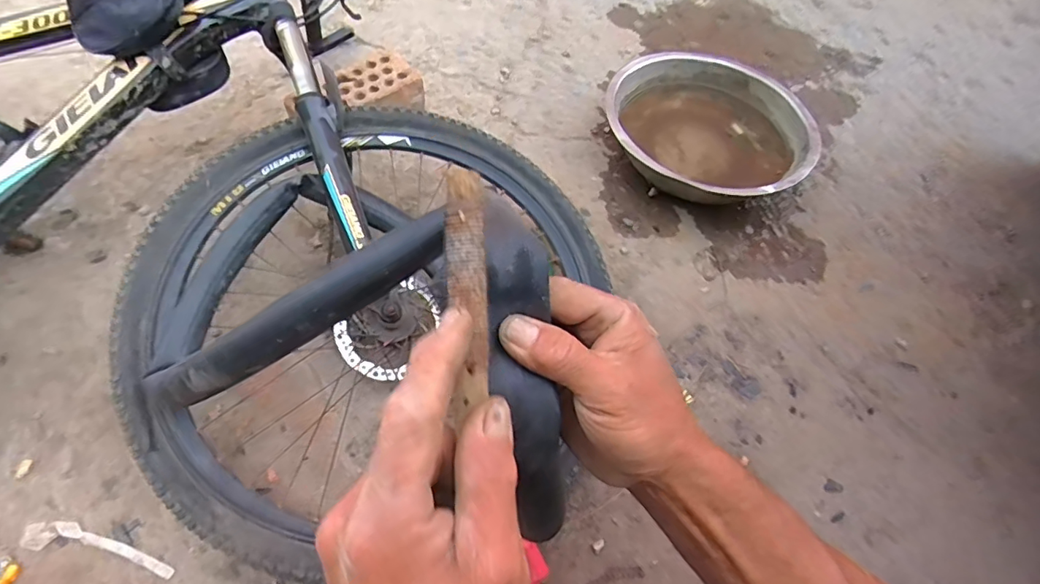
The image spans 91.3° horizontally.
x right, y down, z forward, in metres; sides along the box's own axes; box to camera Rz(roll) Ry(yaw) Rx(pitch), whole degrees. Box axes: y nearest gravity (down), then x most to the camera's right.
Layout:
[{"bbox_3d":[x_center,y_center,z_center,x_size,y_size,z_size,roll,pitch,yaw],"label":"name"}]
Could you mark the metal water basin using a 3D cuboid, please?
[{"bbox_3d":[0.350,-0.309,0.943,0.359,0.109,0.372,1,58,-2],"label":"metal water basin"}]

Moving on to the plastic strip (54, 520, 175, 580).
[{"bbox_3d":[-0.491,0.310,0.615,0.158,0.007,0.016,17,59,7],"label":"plastic strip"}]

